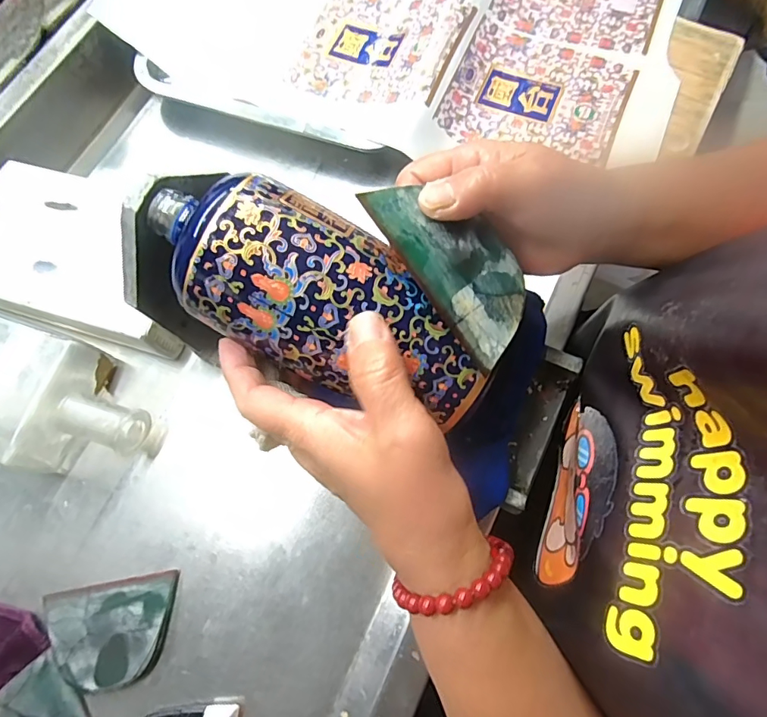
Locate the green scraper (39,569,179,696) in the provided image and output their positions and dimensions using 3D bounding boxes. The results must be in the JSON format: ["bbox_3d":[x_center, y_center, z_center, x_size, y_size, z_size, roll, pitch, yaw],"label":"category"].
[{"bbox_3d":[-0.170,0.170,0.285,0.081,0.007,0.058,-9,74,-4],"label":"green scraper"}]

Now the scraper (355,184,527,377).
[{"bbox_3d":[0.037,-0.048,0.222,0.053,0.004,0.095,-36,90,-23],"label":"scraper"}]

